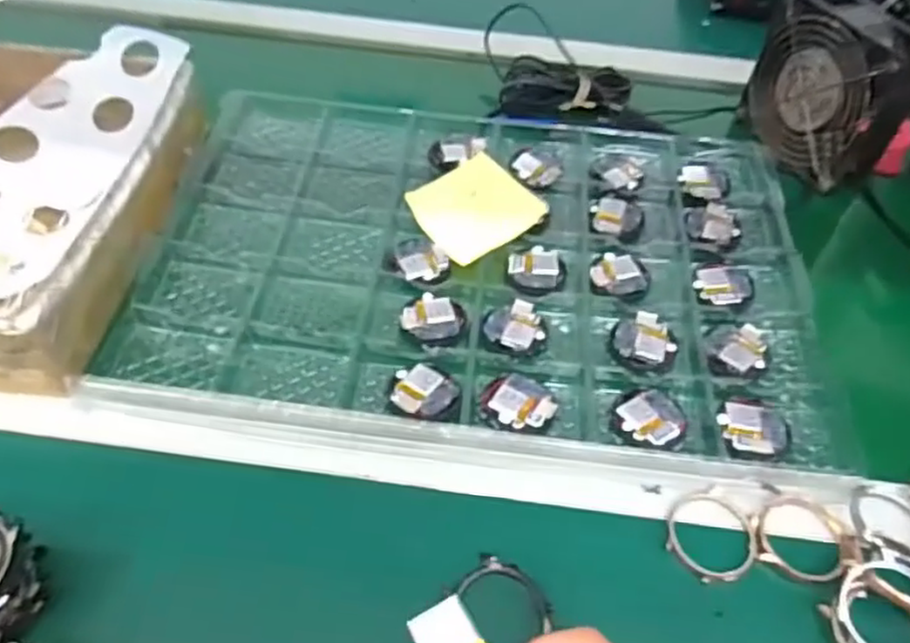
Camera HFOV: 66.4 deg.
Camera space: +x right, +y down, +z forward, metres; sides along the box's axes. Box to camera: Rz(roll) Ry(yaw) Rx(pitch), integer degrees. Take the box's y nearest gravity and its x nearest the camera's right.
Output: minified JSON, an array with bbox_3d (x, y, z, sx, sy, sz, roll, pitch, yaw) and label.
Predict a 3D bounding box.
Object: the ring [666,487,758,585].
[{"bbox_3d":[0.132,0.109,0.357,0.049,0.004,0.045,1,50,-1],"label":"ring"}]

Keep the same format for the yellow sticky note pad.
[{"bbox_3d":[0.014,-0.082,0.497,0.077,0.004,0.072,-34,69,-12],"label":"yellow sticky note pad"}]

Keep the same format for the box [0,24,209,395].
[{"bbox_3d":[-0.295,-0.087,0.460,0.188,0.059,0.282,4,50,1],"label":"box"}]

